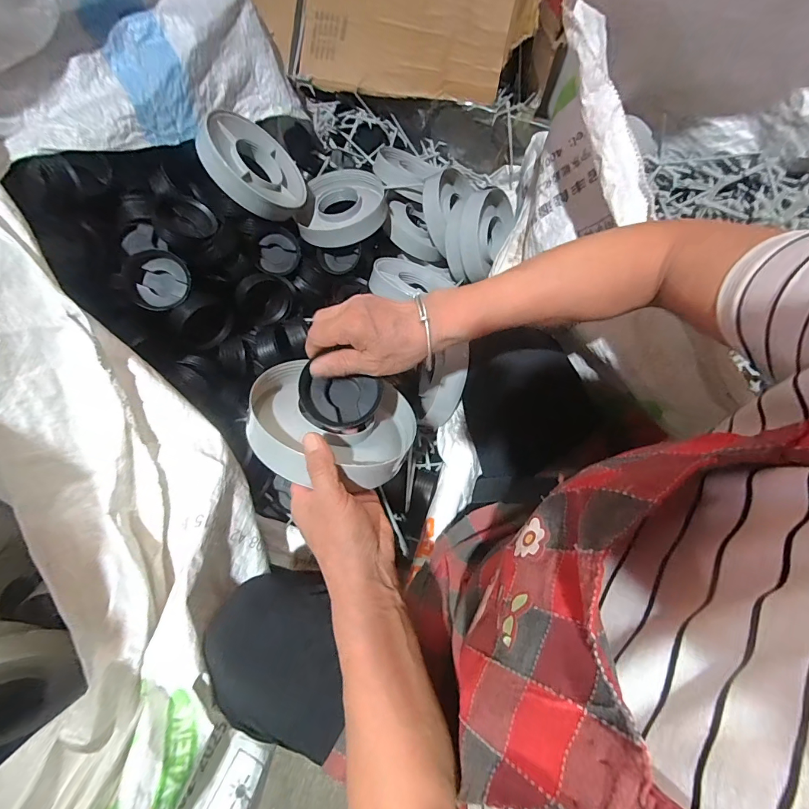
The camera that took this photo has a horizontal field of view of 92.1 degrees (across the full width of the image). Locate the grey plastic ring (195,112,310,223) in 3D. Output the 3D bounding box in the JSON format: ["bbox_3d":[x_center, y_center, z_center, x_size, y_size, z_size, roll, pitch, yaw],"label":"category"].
[{"bbox_3d":[-0.223,-0.357,0.586,0.155,0.031,0.161,29,48,-38],"label":"grey plastic ring"}]

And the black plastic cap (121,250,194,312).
[{"bbox_3d":[-0.318,-0.159,0.503,0.079,0.029,0.072,-5,97,-16],"label":"black plastic cap"}]

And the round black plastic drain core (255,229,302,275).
[{"bbox_3d":[-0.203,-0.244,0.631,0.067,0.028,0.068,6,94,-5],"label":"round black plastic drain core"}]

